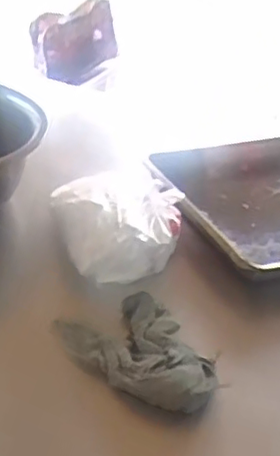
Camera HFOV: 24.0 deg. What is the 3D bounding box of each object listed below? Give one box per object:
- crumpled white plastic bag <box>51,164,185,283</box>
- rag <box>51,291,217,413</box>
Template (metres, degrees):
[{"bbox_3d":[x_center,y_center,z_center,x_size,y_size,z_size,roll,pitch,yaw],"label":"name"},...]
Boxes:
[{"bbox_3d":[-0.023,-0.012,1.002,0.208,0.089,0.198,-10,36,-21],"label":"crumpled white plastic bag"},{"bbox_3d":[0.003,0.147,0.801,0.138,0.037,0.208,-16,38,-29],"label":"rag"}]

